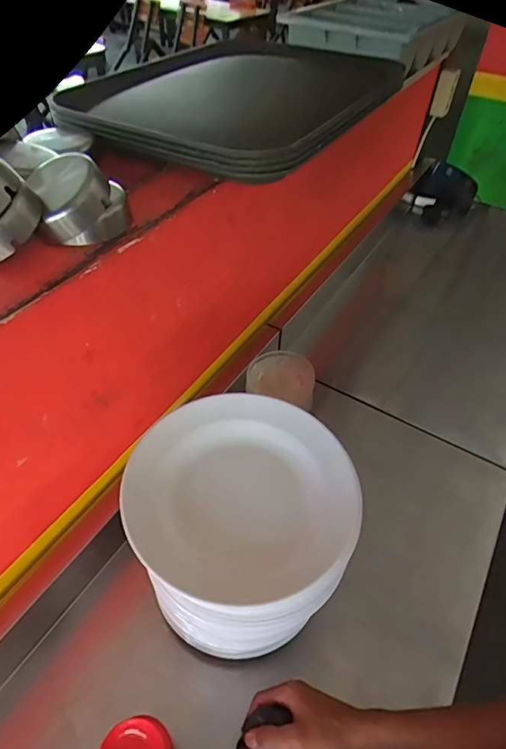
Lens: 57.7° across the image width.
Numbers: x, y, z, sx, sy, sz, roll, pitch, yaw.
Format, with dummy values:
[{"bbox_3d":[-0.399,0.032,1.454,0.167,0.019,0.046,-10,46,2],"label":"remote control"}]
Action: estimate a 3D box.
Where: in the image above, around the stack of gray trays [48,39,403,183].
[{"bbox_3d":[-0.003,-0.453,0.745,0.354,0.067,0.504,23,50,17],"label":"stack of gray trays"}]

